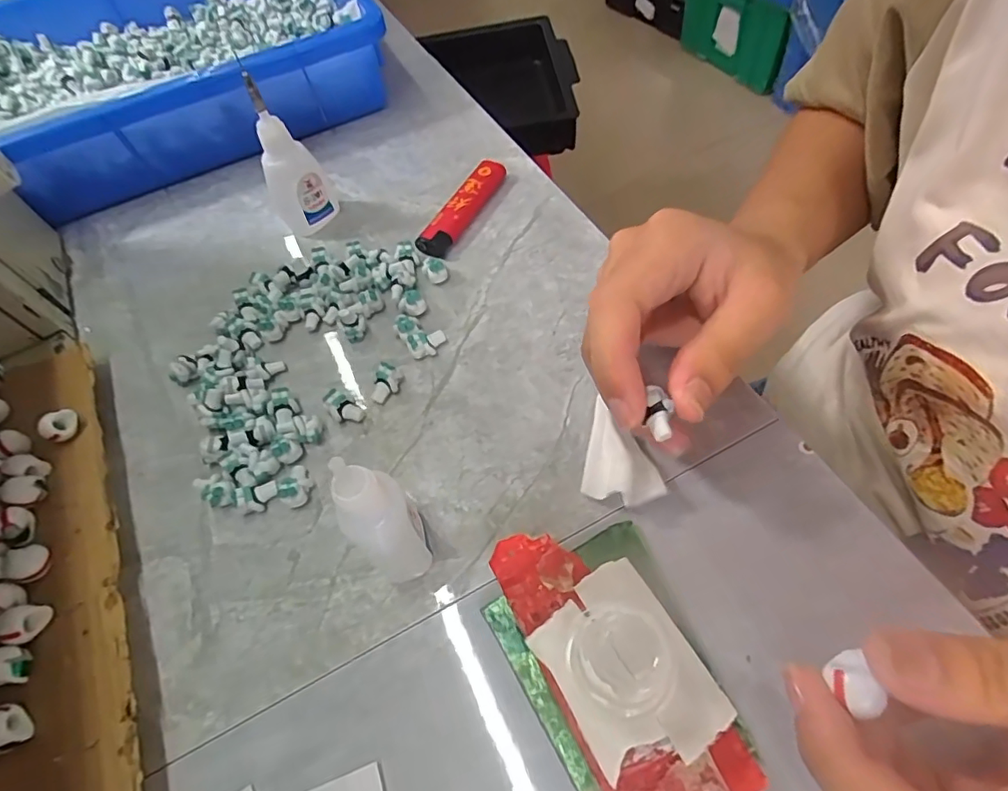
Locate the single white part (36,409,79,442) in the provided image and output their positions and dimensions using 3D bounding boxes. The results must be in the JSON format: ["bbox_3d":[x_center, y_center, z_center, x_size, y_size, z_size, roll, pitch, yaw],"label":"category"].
[{"bbox_3d":[-0.208,0.014,0.250,0.010,0.012,0.016,24,61,18],"label":"single white part"}]

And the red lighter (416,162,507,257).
[{"bbox_3d":[-0.024,-0.114,0.321,0.018,0.013,0.077,24,61,18],"label":"red lighter"}]

